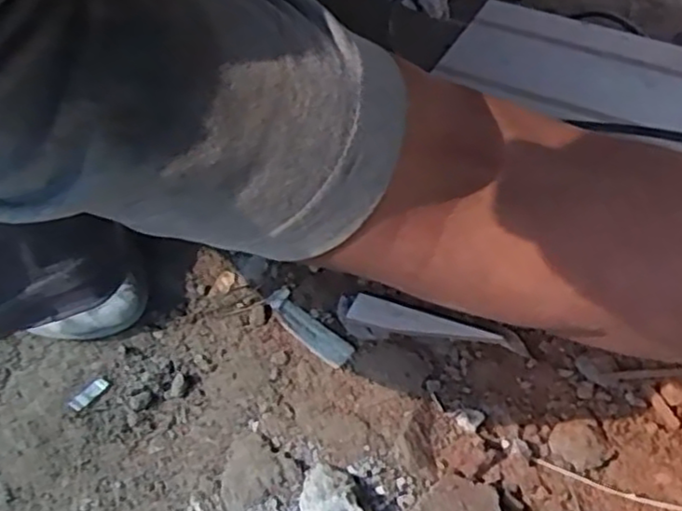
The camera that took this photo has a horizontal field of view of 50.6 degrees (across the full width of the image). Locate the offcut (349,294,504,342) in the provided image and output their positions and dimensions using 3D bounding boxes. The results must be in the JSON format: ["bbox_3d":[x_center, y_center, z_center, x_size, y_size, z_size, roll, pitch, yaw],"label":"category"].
[{"bbox_3d":[0.057,0.047,0.522,0.112,0.007,0.019,11,55,25],"label":"offcut"}]

